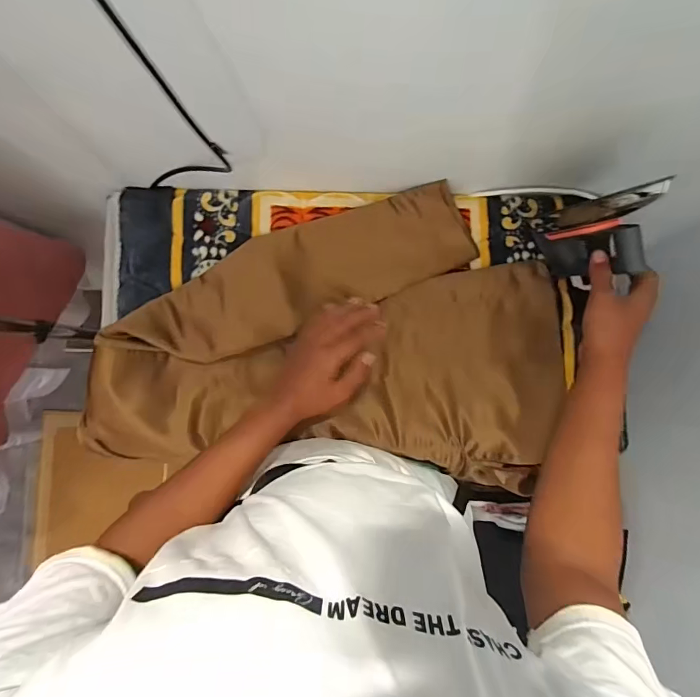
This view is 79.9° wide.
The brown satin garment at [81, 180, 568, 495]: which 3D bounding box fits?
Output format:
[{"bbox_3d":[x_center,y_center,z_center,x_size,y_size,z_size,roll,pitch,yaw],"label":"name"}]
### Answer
[{"bbox_3d":[-0.017,-0.030,0.612,0.643,0.065,0.413,5,86,0],"label":"brown satin garment"}]

